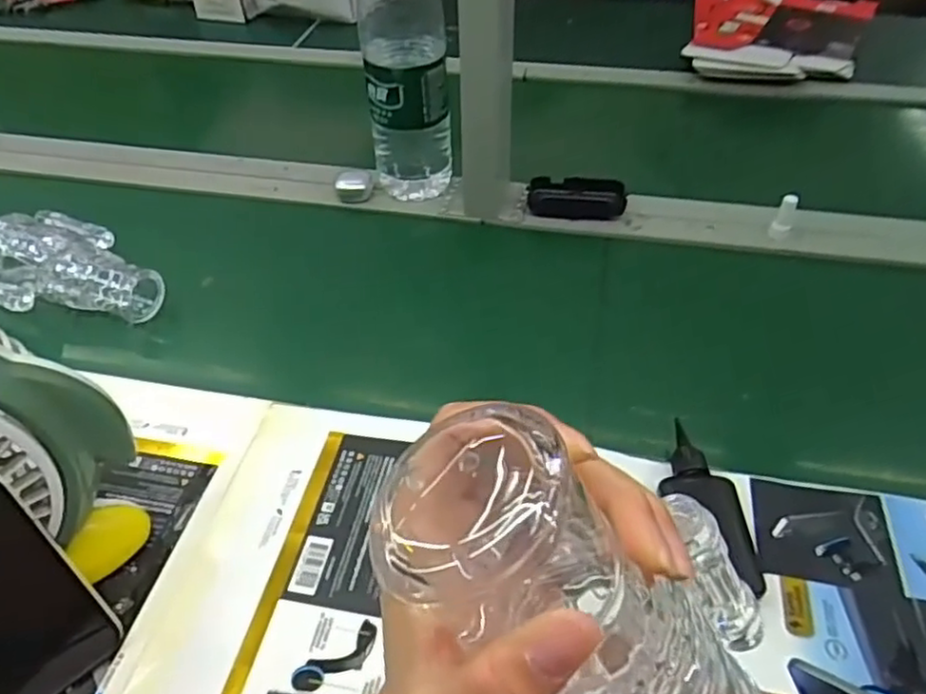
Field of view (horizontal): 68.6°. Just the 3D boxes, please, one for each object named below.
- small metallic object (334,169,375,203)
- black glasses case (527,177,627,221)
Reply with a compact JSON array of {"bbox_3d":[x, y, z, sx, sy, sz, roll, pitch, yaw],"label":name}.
[{"bbox_3d":[-0.130,-0.194,0.815,0.045,0.018,0.045,-5,44,-3],"label":"small metallic object"},{"bbox_3d":[0.133,-0.175,0.790,0.109,0.027,0.057,9,45,10],"label":"black glasses case"}]

